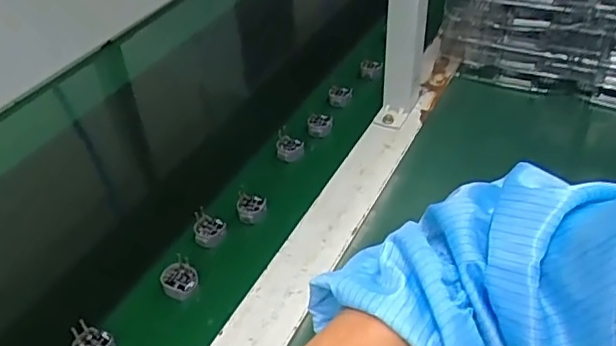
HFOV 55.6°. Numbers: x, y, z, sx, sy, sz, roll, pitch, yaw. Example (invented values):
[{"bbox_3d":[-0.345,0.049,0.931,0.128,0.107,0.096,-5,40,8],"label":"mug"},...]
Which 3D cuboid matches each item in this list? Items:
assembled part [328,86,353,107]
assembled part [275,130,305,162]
[{"bbox_3d":[0.037,-0.087,0.657,0.026,0.013,0.024,-2,41,1],"label":"assembled part"},{"bbox_3d":[-0.018,-0.026,0.597,0.027,0.022,0.026,-1,41,2],"label":"assembled part"}]

